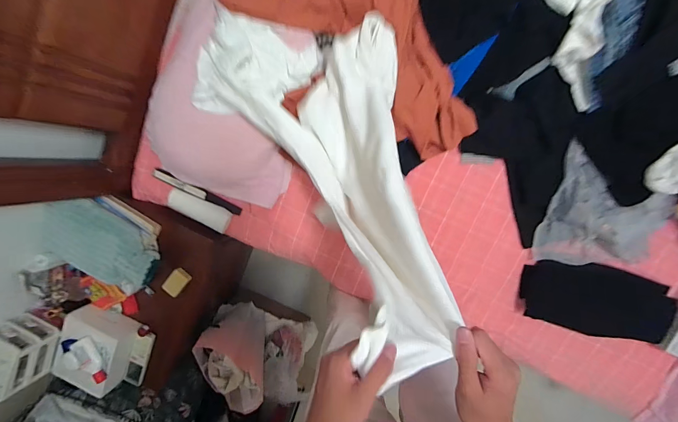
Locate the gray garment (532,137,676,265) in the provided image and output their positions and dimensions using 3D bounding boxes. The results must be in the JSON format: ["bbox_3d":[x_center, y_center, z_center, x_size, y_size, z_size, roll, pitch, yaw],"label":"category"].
[{"bbox_3d":[0.632,0.000,0.755,0.242,0.111,0.291,7,99,7],"label":"gray garment"}]

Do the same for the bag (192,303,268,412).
[{"bbox_3d":[-0.342,0.530,1.105,0.157,0.214,0.343,-15,96,10],"label":"bag"}]

